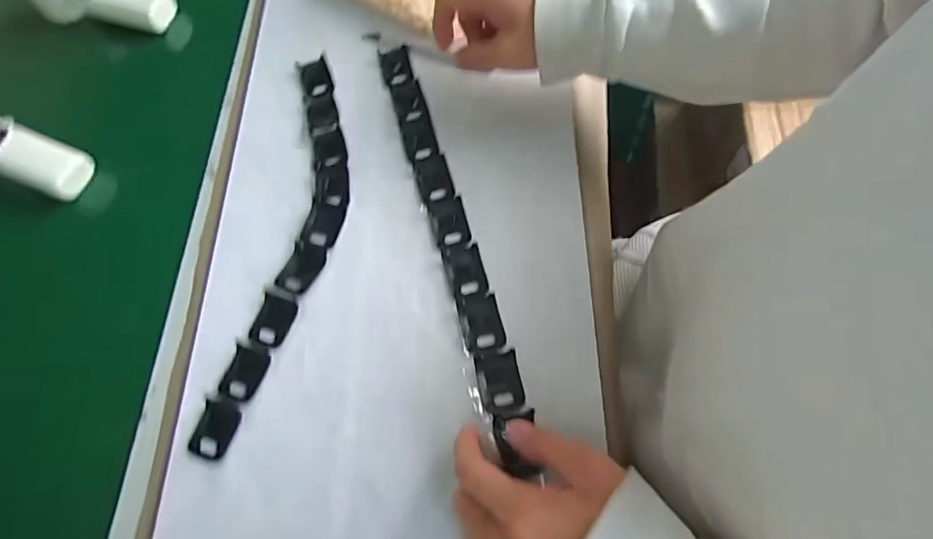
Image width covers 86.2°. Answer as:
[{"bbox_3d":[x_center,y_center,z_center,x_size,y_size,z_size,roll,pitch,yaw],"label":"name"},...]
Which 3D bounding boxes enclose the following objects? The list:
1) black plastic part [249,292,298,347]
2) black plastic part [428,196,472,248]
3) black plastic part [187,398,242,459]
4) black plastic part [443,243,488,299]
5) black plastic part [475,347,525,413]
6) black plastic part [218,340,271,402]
[{"bbox_3d":[-0.146,0.039,0.378,0.029,0.007,0.037,13,70,11],"label":"black plastic part"},{"bbox_3d":[-0.014,-0.040,0.392,0.027,0.010,0.046,-17,67,-1],"label":"black plastic part"},{"bbox_3d":[-0.177,0.113,0.351,0.027,0.007,0.036,13,70,11],"label":"black plastic part"},{"bbox_3d":[-0.001,-0.001,0.376,0.027,0.008,0.043,-16,67,-1],"label":"black plastic part"},{"bbox_3d":[0.023,0.076,0.342,0.029,0.009,0.038,-11,67,1],"label":"black plastic part"},{"bbox_3d":[-0.163,0.075,0.363,0.028,0.004,0.038,18,71,12],"label":"black plastic part"}]

